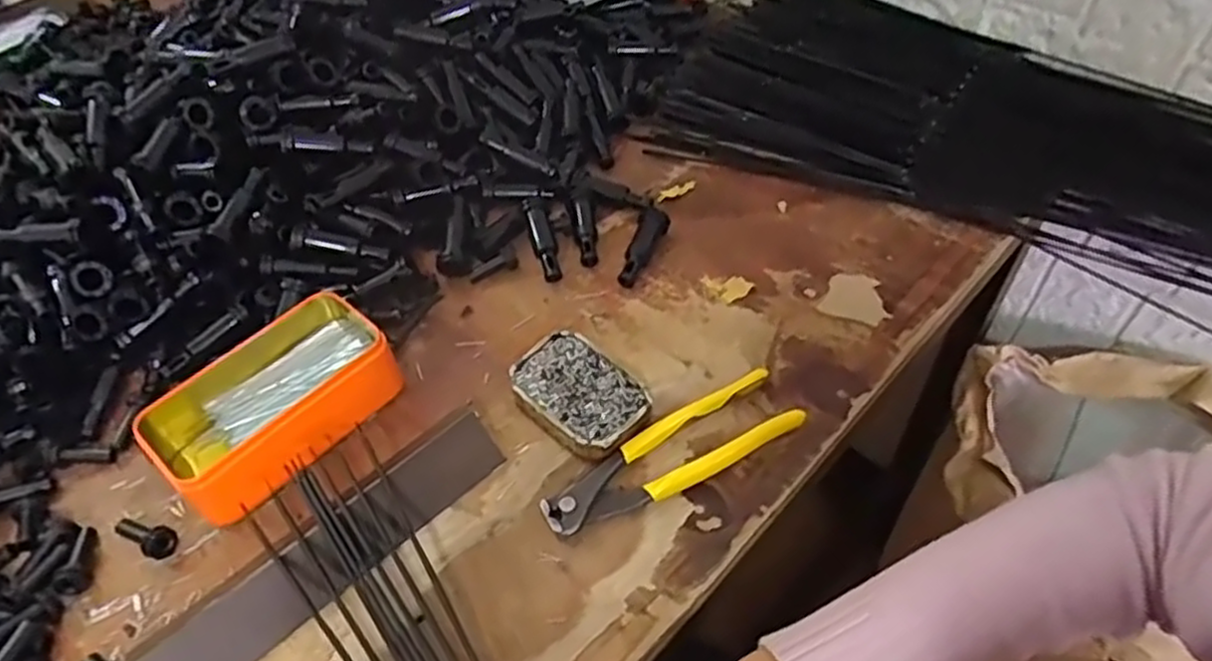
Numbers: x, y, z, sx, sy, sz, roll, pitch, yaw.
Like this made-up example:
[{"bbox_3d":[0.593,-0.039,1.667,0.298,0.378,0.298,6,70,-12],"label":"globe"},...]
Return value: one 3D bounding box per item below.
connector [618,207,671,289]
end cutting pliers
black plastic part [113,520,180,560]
[{"bbox_3d":[0.029,-0.063,0.567,0.023,0.021,0.066,12,52,13],"label":"connector"},{"bbox_3d":[0.038,0.072,0.459,0.165,0.012,0.045,-21,59,-17],"label":"end cutting pliers"},{"bbox_3d":[-0.273,0.120,0.448,0.042,0.016,0.018,12,53,26],"label":"black plastic part"}]

